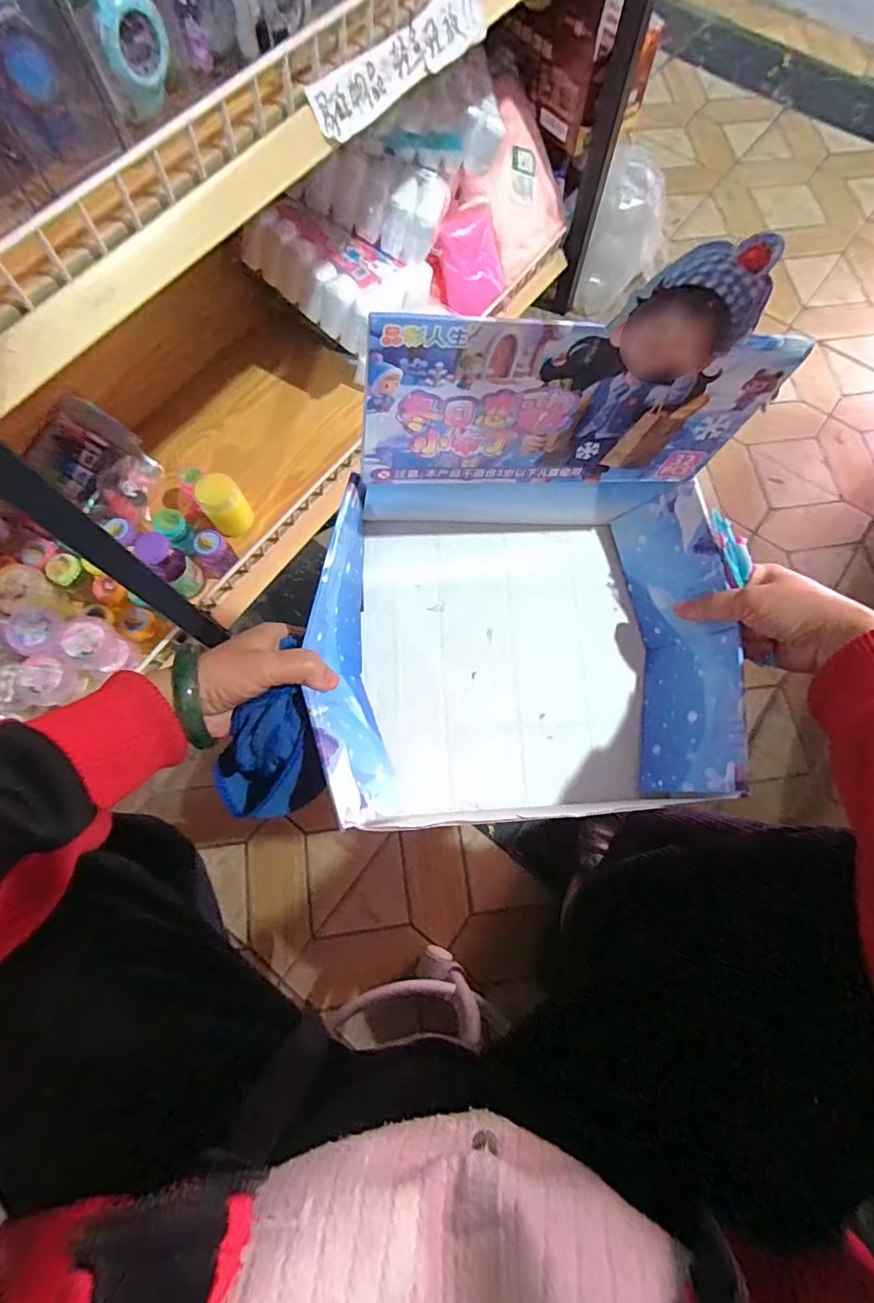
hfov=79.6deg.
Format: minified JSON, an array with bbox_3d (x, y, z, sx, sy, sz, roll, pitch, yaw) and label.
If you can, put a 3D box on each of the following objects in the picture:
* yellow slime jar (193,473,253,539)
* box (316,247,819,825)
[{"bbox_3d":[-0.272,-0.186,0.678,0.052,0.085,0.048,0,73,-1],"label":"yellow slime jar"},{"bbox_3d":[0.071,-0.035,0.350,0.297,0.267,0.259,-2,73,-1],"label":"box"}]

